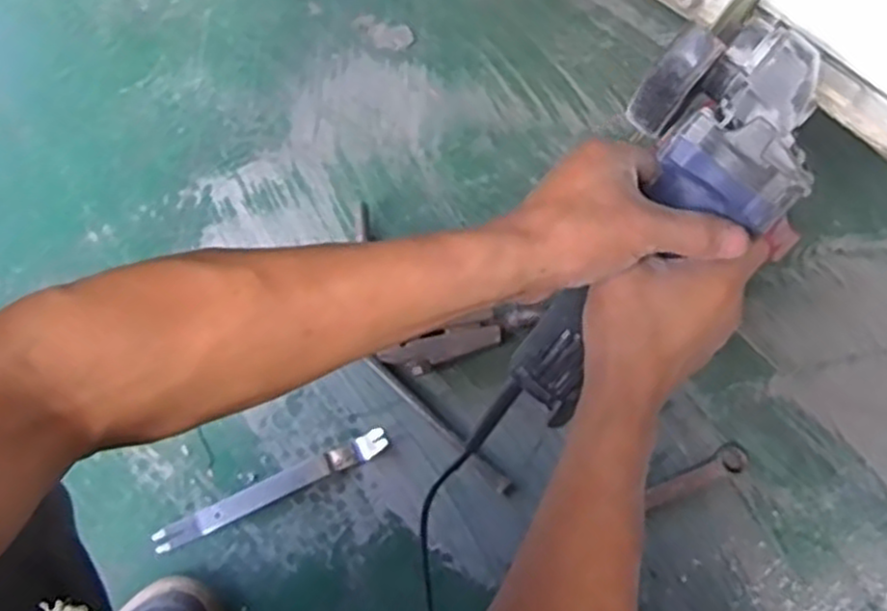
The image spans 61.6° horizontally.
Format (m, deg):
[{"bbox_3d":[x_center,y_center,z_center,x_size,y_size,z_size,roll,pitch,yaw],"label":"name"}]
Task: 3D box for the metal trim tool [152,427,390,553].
[{"bbox_3d":[-0.167,0.179,0.724,0.236,0.018,0.025,-23,71,-10],"label":"metal trim tool"}]

